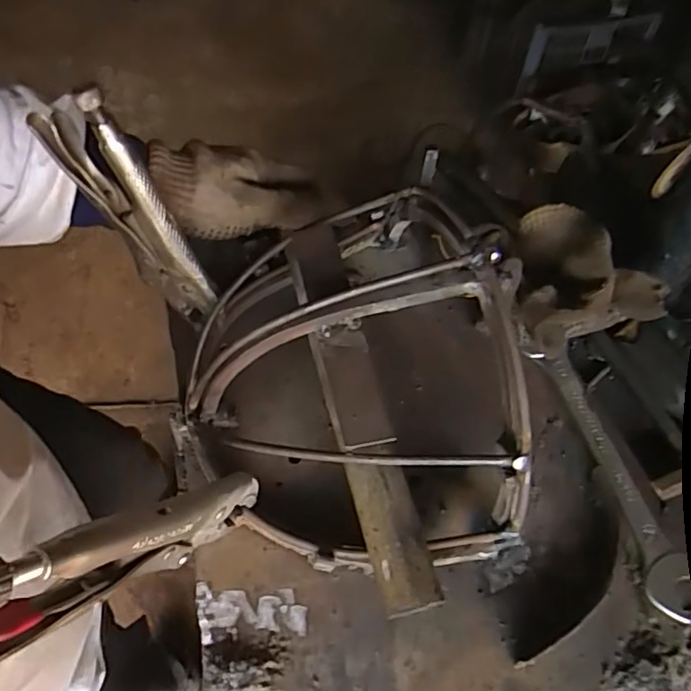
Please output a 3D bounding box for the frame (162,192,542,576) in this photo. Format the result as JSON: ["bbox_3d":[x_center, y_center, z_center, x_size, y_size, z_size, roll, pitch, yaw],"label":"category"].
[{"bbox_3d":[-0.003,0.041,0.333,0.195,0.124,0.162,-2,61,-2],"label":"frame"}]

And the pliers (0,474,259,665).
[{"bbox_3d":[-0.087,0.089,0.257,0.013,0.177,0.053,39,101,18],"label":"pliers"}]

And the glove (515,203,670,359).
[{"bbox_3d":[0.172,-0.049,0.436,0.110,0.053,0.120,9,61,4],"label":"glove"}]

